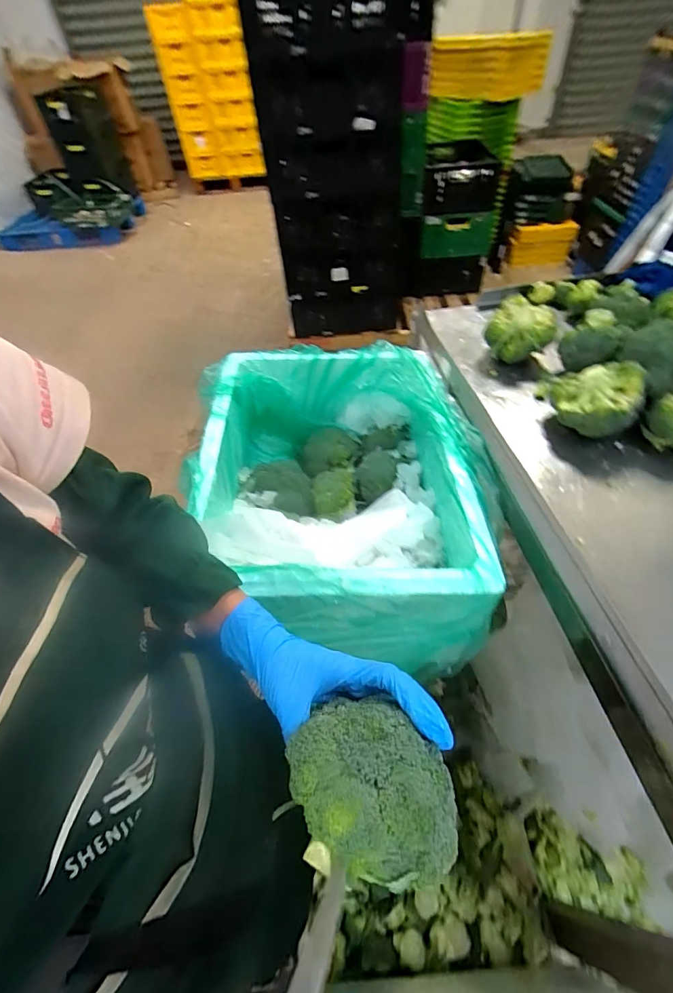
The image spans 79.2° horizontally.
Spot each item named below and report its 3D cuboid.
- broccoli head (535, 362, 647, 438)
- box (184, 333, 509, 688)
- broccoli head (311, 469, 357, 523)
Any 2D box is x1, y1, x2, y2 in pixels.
[{"bbox_3d":[0.382,-0.153,0.623,0.138,0.110,0.109,22,56,22],"label":"broccoli head"},{"bbox_3d":[-0.002,-0.021,0.730,0.443,0.244,0.555,-2,50,3],"label":"box"},{"bbox_3d":[-0.004,-0.001,0.854,0.092,0.077,0.107,-12,50,-5],"label":"broccoli head"}]

